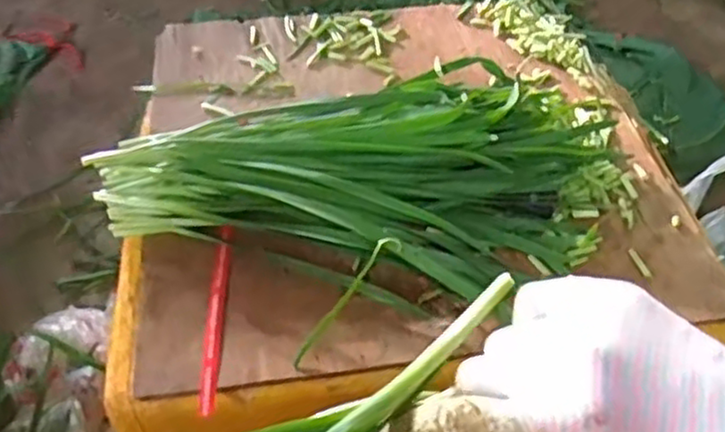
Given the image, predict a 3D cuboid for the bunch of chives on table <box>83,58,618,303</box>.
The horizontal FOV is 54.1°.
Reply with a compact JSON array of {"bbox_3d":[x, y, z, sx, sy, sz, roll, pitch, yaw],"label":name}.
[{"bbox_3d":[0.008,-0.070,0.657,0.449,0.056,0.286,8,48,8],"label":"bunch of chives on table"}]

